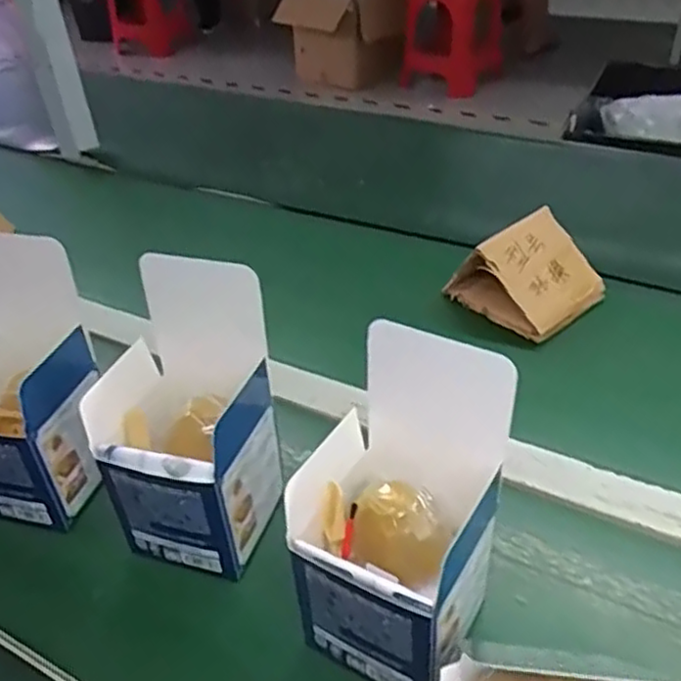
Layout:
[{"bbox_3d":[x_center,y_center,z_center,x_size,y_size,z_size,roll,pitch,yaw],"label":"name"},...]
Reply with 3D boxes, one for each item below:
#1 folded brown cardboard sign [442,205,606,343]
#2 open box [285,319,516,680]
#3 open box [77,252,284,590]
[{"bbox_3d":[0.178,-0.072,0.659,0.110,0.062,0.113,-26,42,-30],"label":"folded brown cardboard sign"},{"bbox_3d":[0.028,0.089,0.364,0.101,0.177,0.089,20,41,27],"label":"open box"},{"bbox_3d":[-0.095,0.049,0.439,0.100,0.176,0.093,10,37,15],"label":"open box"}]

